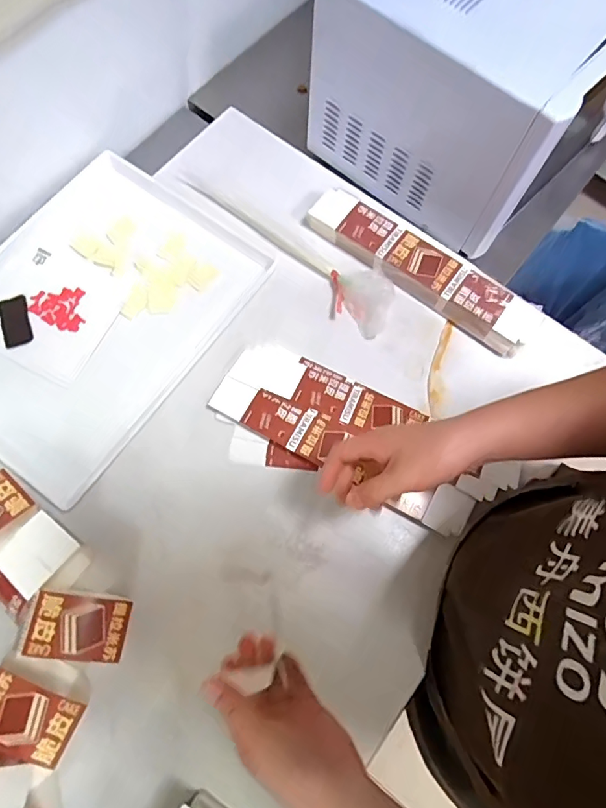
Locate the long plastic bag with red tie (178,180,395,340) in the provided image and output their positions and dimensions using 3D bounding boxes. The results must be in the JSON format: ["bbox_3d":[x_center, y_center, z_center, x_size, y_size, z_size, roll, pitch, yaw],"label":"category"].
[{"bbox_3d":[-0.033,-0.225,0.695,0.374,0.031,0.090,33,74,7],"label":"long plastic bag with red tie"}]

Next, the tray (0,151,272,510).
[{"bbox_3d":[-0.296,-0.129,0.668,0.324,0.019,0.425,34,77,9],"label":"tray"}]

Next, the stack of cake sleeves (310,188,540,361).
[{"bbox_3d":[0.164,-0.192,0.684,0.341,0.037,0.074,38,75,9],"label":"stack of cake sleeves"}]

